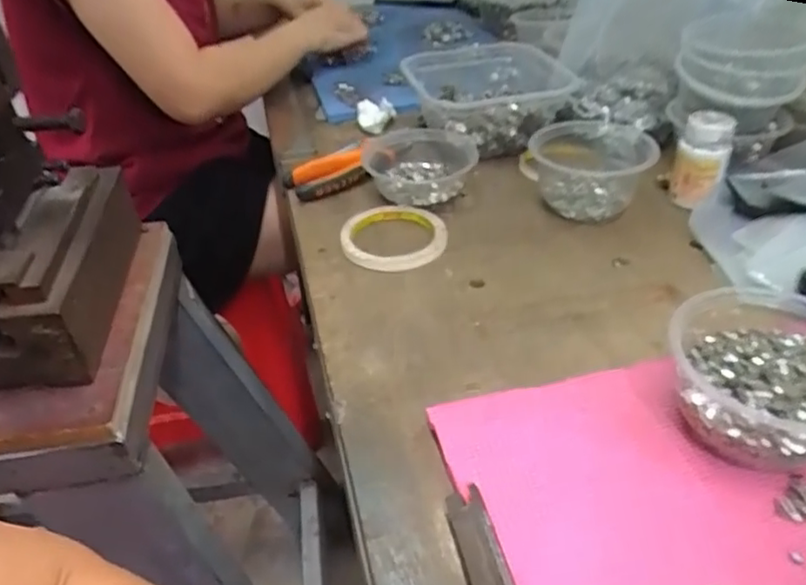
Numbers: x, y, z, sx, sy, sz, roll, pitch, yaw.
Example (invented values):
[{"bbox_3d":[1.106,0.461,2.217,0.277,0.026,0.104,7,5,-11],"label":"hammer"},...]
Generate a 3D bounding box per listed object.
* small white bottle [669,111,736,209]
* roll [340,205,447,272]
[{"bbox_3d":[0.285,-0.129,0.611,0.044,0.073,0.055,14,42,23],"label":"small white bottle"},{"bbox_3d":[-0.008,-0.052,0.588,0.095,0.008,0.095,-3,38,3],"label":"roll"}]

